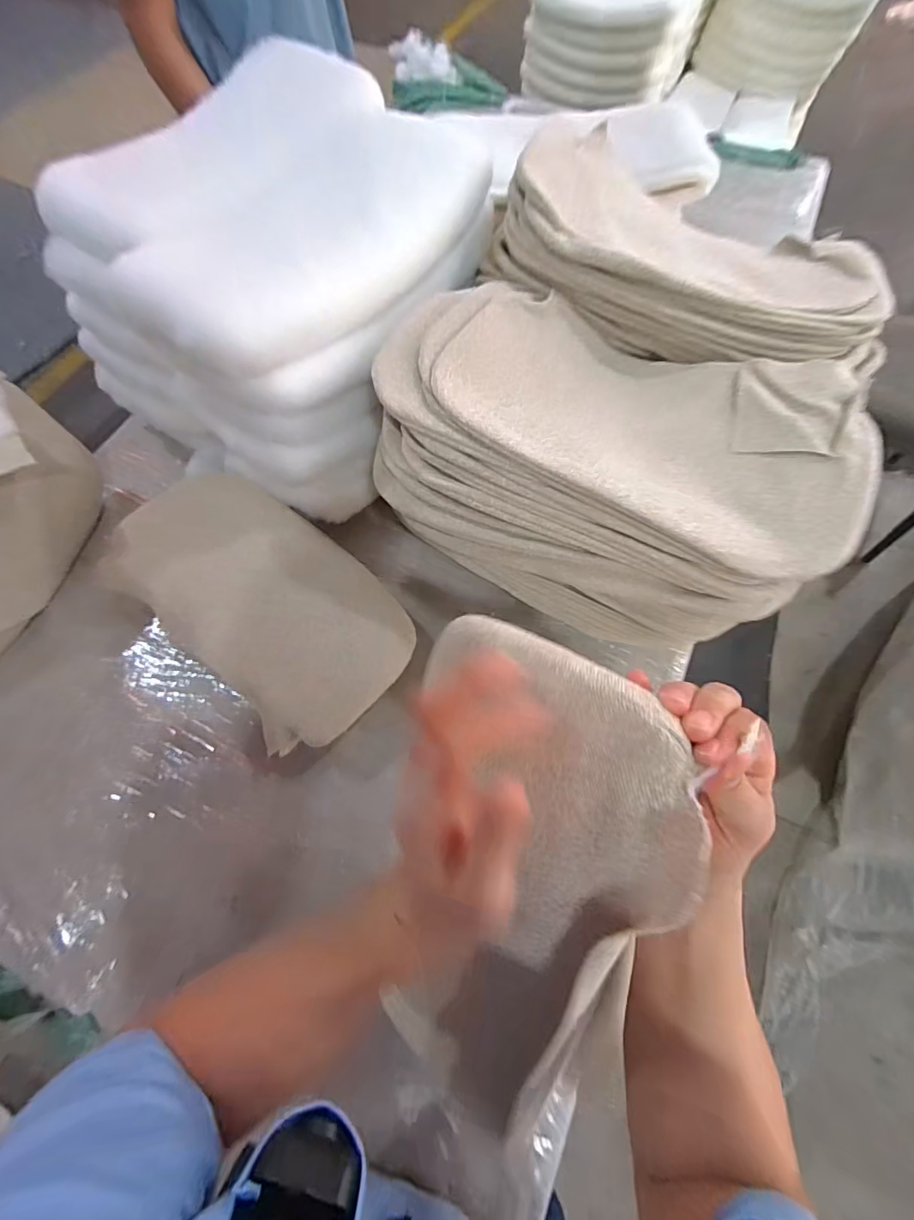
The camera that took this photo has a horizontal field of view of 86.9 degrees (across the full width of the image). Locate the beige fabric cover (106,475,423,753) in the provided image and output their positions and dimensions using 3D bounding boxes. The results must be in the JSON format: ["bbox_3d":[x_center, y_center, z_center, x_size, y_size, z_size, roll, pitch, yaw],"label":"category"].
[{"bbox_3d":[-0.264,-0.024,0.644,0.443,0.102,0.239,39,73,16],"label":"beige fabric cover"}]

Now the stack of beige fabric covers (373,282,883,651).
[{"bbox_3d":[0.163,-0.168,0.589,0.496,0.220,0.297,17,68,8],"label":"stack of beige fabric covers"}]

